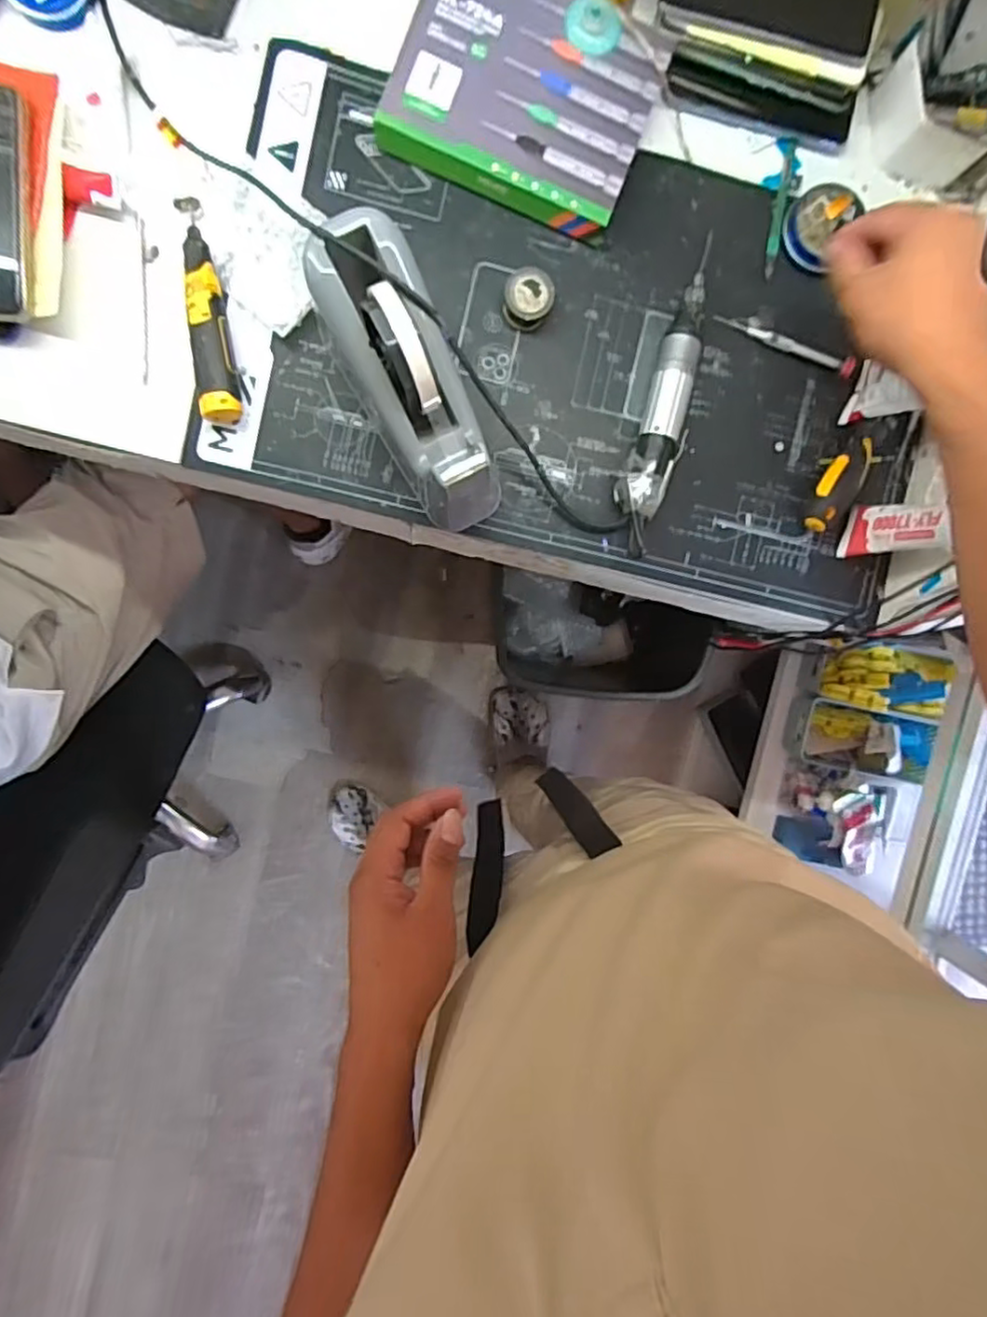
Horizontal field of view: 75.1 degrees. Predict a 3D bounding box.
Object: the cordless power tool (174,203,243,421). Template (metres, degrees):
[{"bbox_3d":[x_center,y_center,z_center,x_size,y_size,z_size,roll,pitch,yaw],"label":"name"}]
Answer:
[{"bbox_3d":[-0.220,-0.269,0.493,0.028,0.027,0.165,-7,94,-4],"label":"cordless power tool"}]

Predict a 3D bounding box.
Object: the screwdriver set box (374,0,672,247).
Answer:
[{"bbox_3d":[0.025,-0.439,0.503,0.191,0.037,0.158,21,92,-6],"label":"screwdriver set box"}]

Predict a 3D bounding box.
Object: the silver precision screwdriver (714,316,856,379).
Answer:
[{"bbox_3d":[0.247,-0.266,0.543,0.123,0.012,0.012,20,92,-6],"label":"silver precision screwdriver"}]

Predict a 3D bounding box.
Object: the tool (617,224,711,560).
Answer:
[{"bbox_3d":[0.145,-0.214,0.529,0.045,0.034,0.255,18,92,-5],"label":"tool"}]

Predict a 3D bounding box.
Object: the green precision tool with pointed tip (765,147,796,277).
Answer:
[{"bbox_3d":[0.240,-0.375,0.540,0.011,0.004,0.108,9,93,-5],"label":"green precision tool with pointed tip"}]

